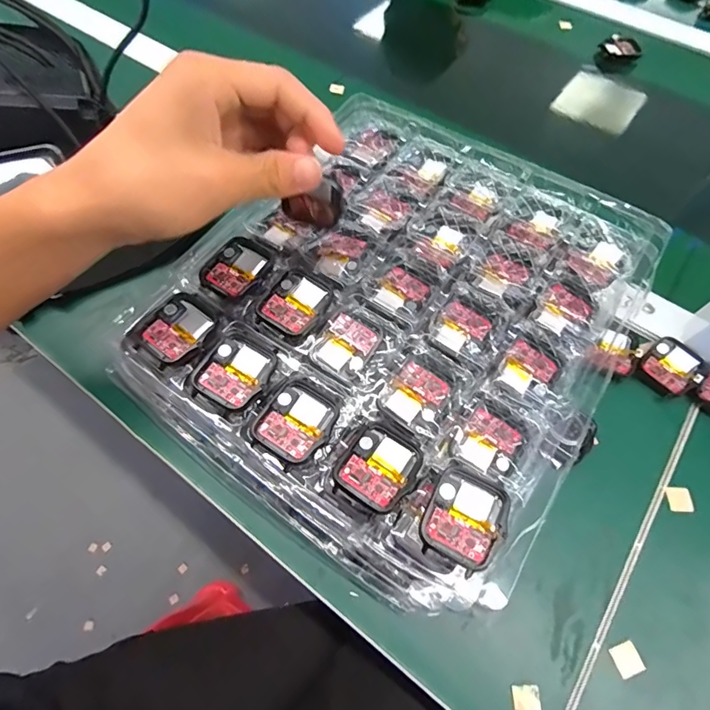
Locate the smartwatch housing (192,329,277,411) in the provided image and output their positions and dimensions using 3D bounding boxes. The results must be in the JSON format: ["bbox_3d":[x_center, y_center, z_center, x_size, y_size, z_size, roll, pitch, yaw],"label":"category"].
[{"bbox_3d":[-0.068,0.008,0.252,0.038,0.005,0.044,29,66,12],"label":"smartwatch housing"}]

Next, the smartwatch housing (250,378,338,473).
[{"bbox_3d":[-0.032,0.036,0.240,0.037,0.005,0.045,31,66,13],"label":"smartwatch housing"}]

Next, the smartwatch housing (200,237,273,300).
[{"bbox_3d":[-0.076,-0.059,0.289,0.036,0.013,0.047,33,67,14],"label":"smartwatch housing"}]

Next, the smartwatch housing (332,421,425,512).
[{"bbox_3d":[0.014,0.060,0.234,0.037,0.010,0.042,30,66,13],"label":"smartwatch housing"}]

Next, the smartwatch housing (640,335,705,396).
[{"bbox_3d":[0.242,0.007,0.330,0.042,0.008,0.037,-40,71,-19],"label":"smartwatch housing"}]

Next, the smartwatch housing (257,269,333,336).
[{"bbox_3d":[-0.037,-0.033,0.274,0.036,0.005,0.040,30,66,13],"label":"smartwatch housing"}]

